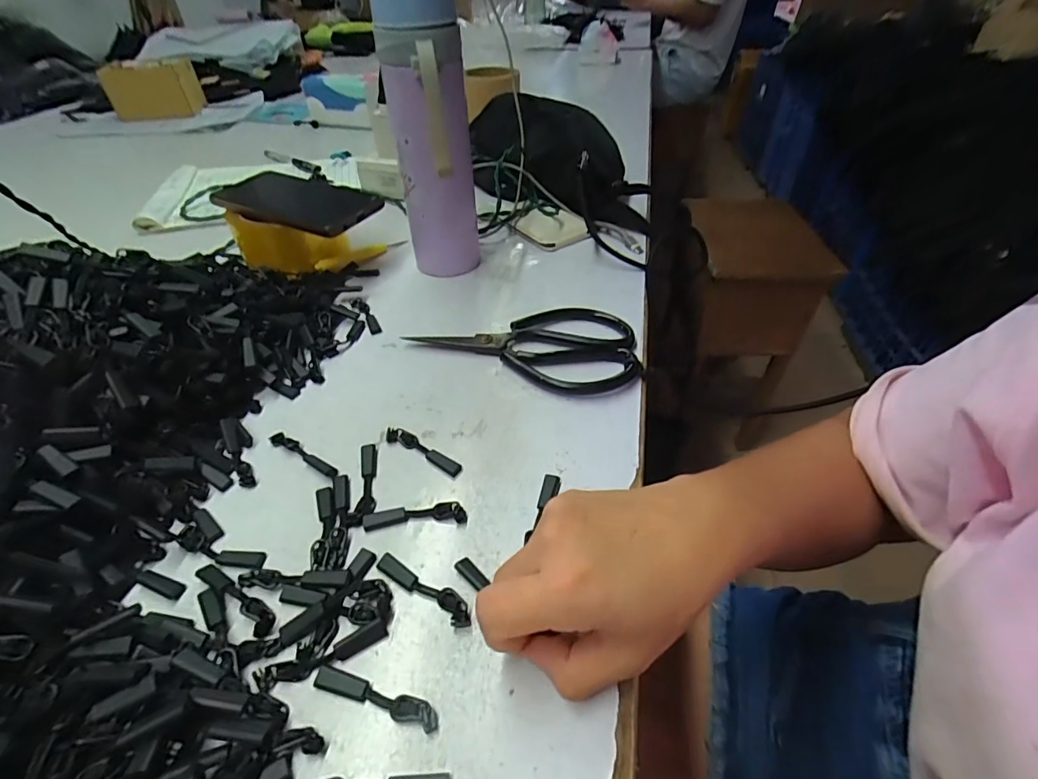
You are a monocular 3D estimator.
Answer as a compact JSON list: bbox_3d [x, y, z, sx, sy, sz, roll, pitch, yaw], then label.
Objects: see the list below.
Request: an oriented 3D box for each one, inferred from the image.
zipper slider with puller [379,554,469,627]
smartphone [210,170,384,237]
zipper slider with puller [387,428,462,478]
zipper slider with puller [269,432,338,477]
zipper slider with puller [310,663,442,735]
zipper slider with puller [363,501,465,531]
[{"bbox_3d":[-0.048,0.101,0.241,0.057,0.005,0.012,24,49,24],"label":"zipper slider with puller"},{"bbox_3d":[-0.210,-0.178,0.448,0.162,0.013,0.071,20,47,20],"label":"smartphone"},{"bbox_3d":[-0.061,0.039,0.305,0.057,0.007,0.012,22,48,22],"label":"zipper slider with puller"},{"bbox_3d":[-0.138,0.041,0.304,0.058,0.004,0.010,22,48,22],"label":"zipper slider with puller"},{"bbox_3d":[-0.062,0.134,0.207,0.058,0.005,0.010,12,45,12],"label":"zipper slider with puller"},{"bbox_3d":[-0.059,0.072,0.271,0.057,0.005,0.012,-4,43,-3],"label":"zipper slider with puller"}]

